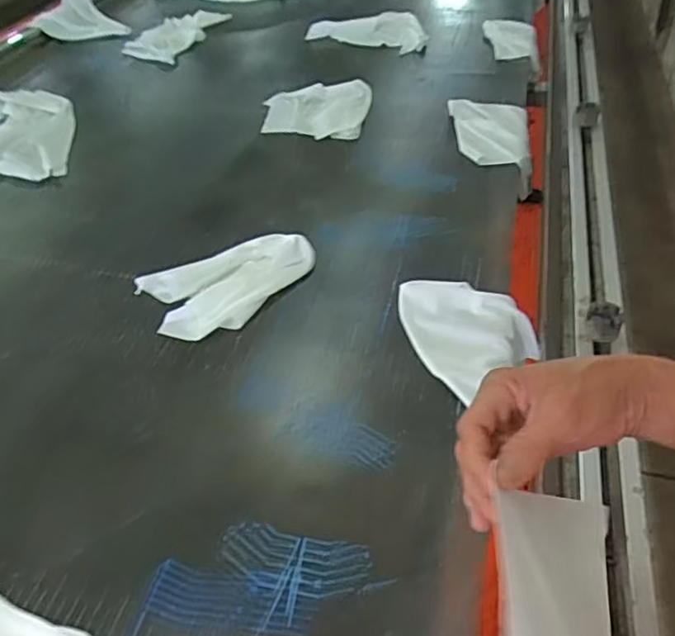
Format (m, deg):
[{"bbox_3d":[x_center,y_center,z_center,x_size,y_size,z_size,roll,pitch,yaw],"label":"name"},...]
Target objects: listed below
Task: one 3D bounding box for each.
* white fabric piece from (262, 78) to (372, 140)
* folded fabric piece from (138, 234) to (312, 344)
[{"bbox_3d":[-0.041,-0.369,1.078,0.190,0.041,0.174,3,43,6],"label":"white fabric piece"},{"bbox_3d":[-0.127,-0.046,0.753,0.210,0.014,0.127,-22,47,-16],"label":"folded fabric piece"}]

